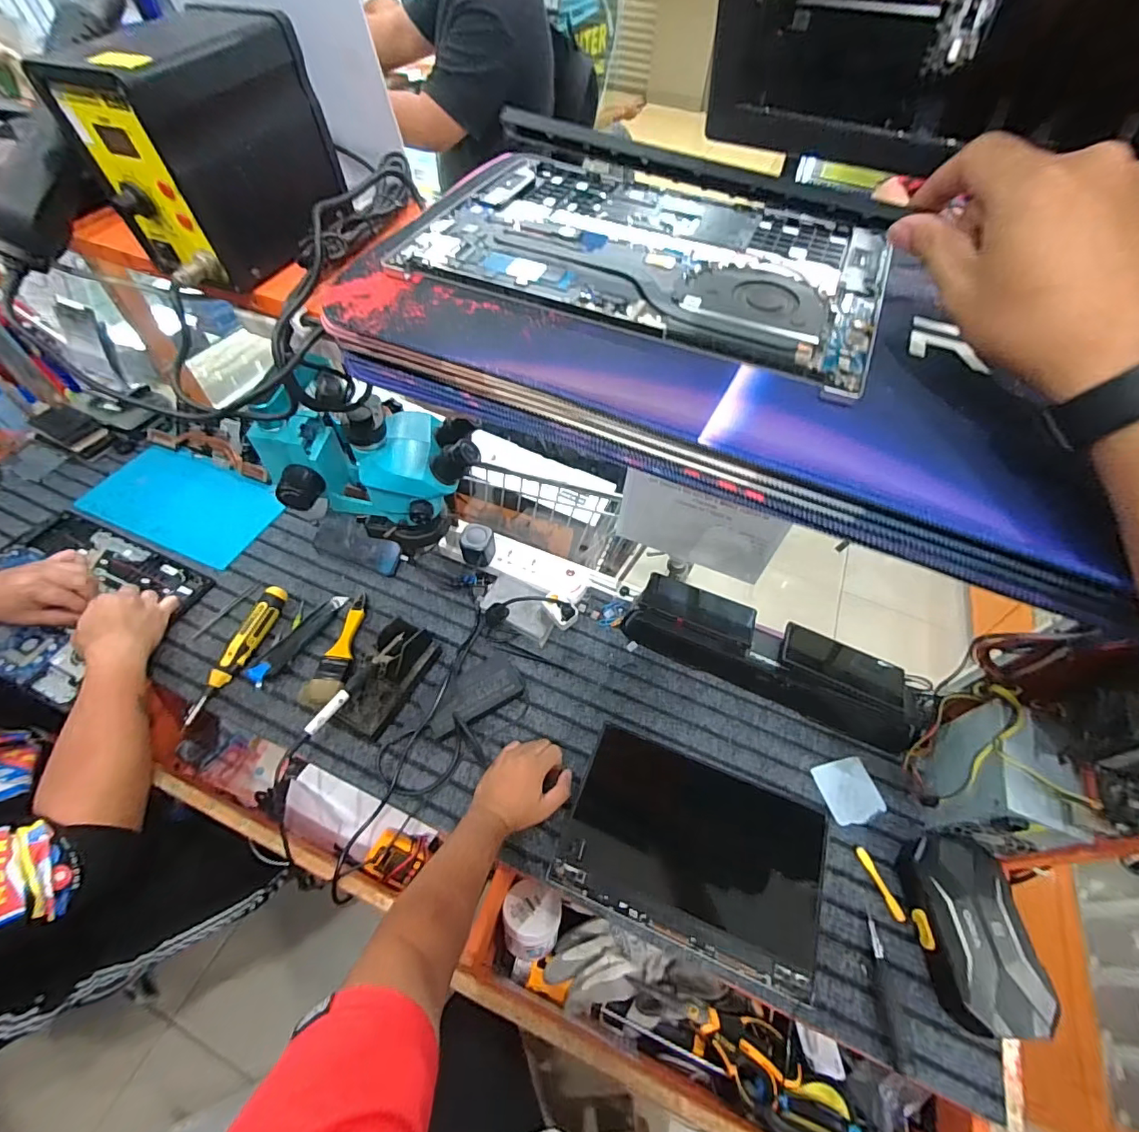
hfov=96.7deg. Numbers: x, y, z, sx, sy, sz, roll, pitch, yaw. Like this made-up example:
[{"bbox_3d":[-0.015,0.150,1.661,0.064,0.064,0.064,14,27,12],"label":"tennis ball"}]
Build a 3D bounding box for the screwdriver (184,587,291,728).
[{"bbox_3d":[-0.494,0.128,0.760,0.031,0.041,0.218,15,55,8],"label":"screwdriver"}]

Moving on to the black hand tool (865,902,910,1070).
[{"bbox_3d":[0.358,0.476,0.574,0.021,0.012,0.136,8,54,3],"label":"black hand tool"}]

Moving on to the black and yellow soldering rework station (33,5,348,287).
[{"bbox_3d":[-0.288,-0.323,0.400,0.112,0.132,0.171,18,56,10],"label":"black and yellow soldering rework station"}]

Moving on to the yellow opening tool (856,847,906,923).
[{"bbox_3d":[0.391,0.398,0.637,0.016,0.008,0.082,-13,56,-12],"label":"yellow opening tool"}]

